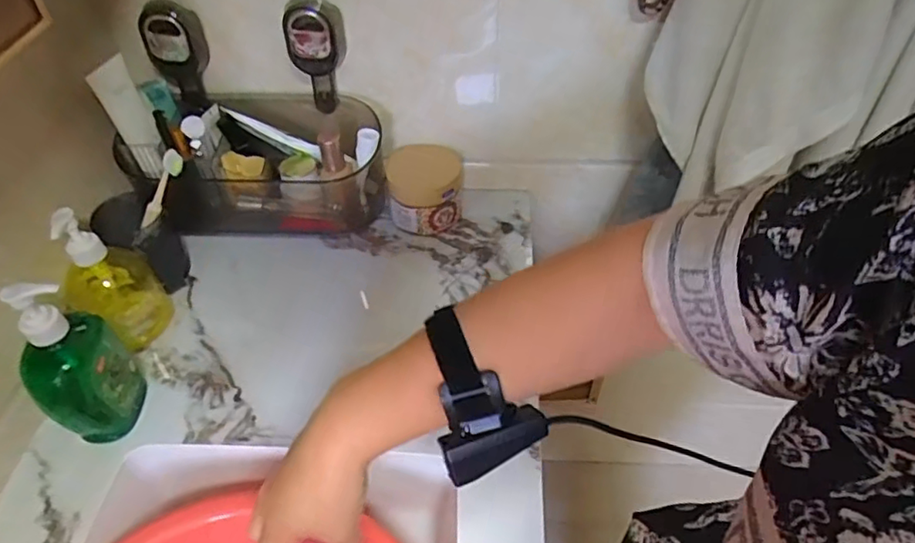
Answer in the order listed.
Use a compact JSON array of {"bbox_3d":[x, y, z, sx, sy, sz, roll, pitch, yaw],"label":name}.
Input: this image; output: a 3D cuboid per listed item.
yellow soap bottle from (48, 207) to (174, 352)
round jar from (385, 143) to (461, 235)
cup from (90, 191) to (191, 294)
[{"bbox_3d":[-0.365,0.003,0.627,0.058,0.168,0.079,13,49,13],"label":"yellow soap bottle"},{"bbox_3d":[-0.044,-0.110,0.787,0.096,0.080,0.092,0,47,0],"label":"round jar"},{"bbox_3d":[-0.367,-0.031,0.698,0.084,0.090,0.094,3,47,3],"label":"cup"}]

